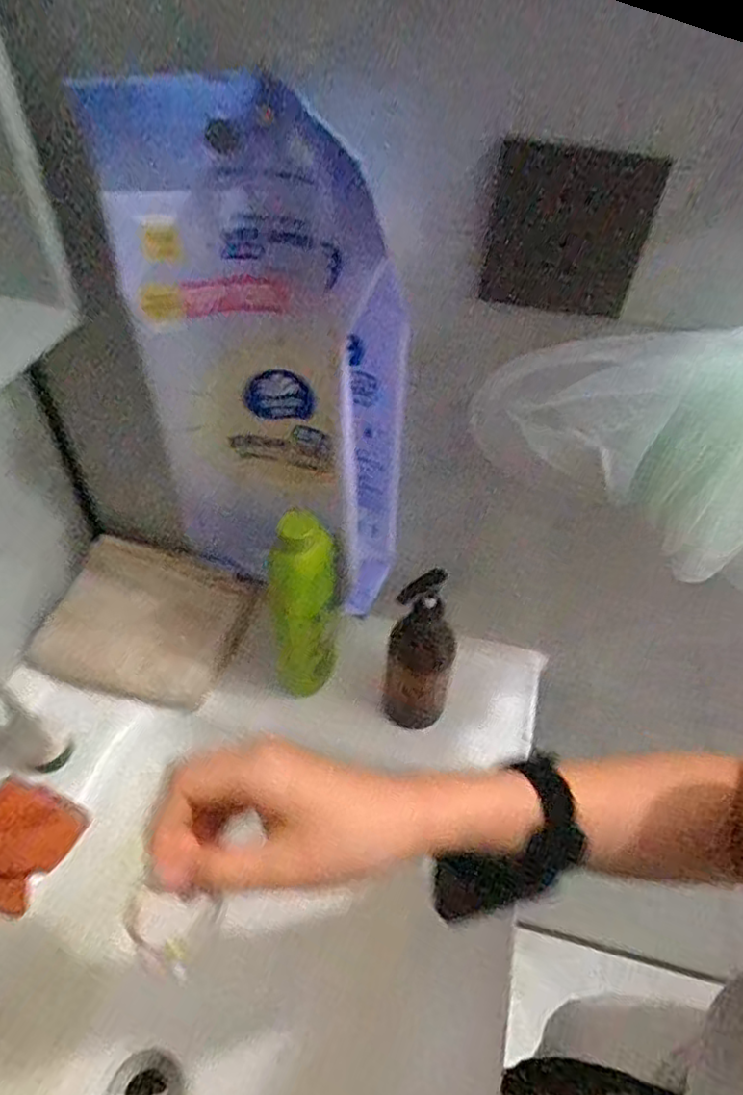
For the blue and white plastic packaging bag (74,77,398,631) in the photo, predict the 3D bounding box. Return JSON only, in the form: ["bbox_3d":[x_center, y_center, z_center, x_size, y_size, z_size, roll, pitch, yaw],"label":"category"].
[{"bbox_3d":[-0.077,-0.106,0.469,0.196,0.368,0.048,13,47,9],"label":"blue and white plastic packaging bag"}]

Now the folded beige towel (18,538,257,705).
[{"bbox_3d":[-0.210,0.072,0.617,0.186,0.066,0.133,9,47,5],"label":"folded beige towel"}]

